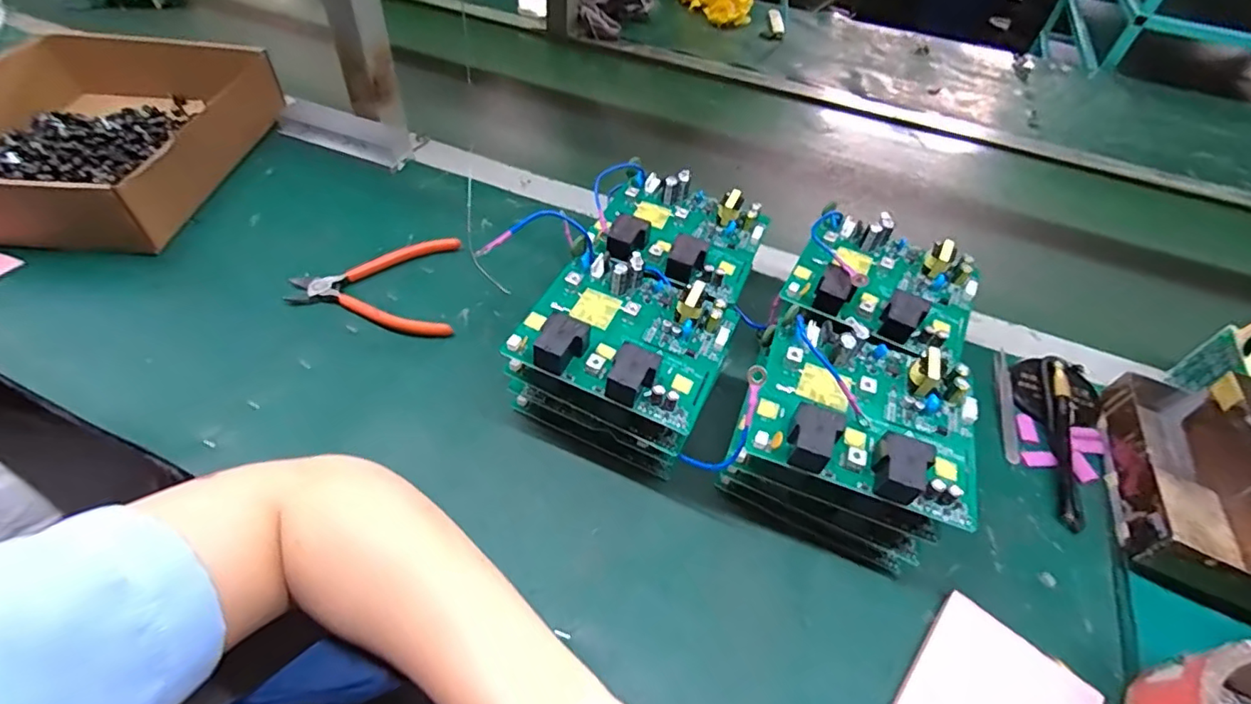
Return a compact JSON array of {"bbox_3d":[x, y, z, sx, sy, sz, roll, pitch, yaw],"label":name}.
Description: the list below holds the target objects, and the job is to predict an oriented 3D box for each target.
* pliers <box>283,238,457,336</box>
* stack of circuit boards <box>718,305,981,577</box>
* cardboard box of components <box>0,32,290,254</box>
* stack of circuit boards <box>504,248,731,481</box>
[{"bbox_3d":[-0.219,-0.059,0.484,0.135,0.010,0.119,-2,48,-8],"label":"pliers"},{"bbox_3d":[0.143,0.055,0.367,0.140,0.101,0.116,19,49,11],"label":"stack of circuit boards"},{"bbox_3d":[-0.539,-0.227,0.565,0.282,0.074,0.314,1,48,-5],"label":"cardboard box of components"},{"bbox_3d":[0.000,0.004,0.399,0.131,0.099,0.119,22,49,14],"label":"stack of circuit boards"}]

